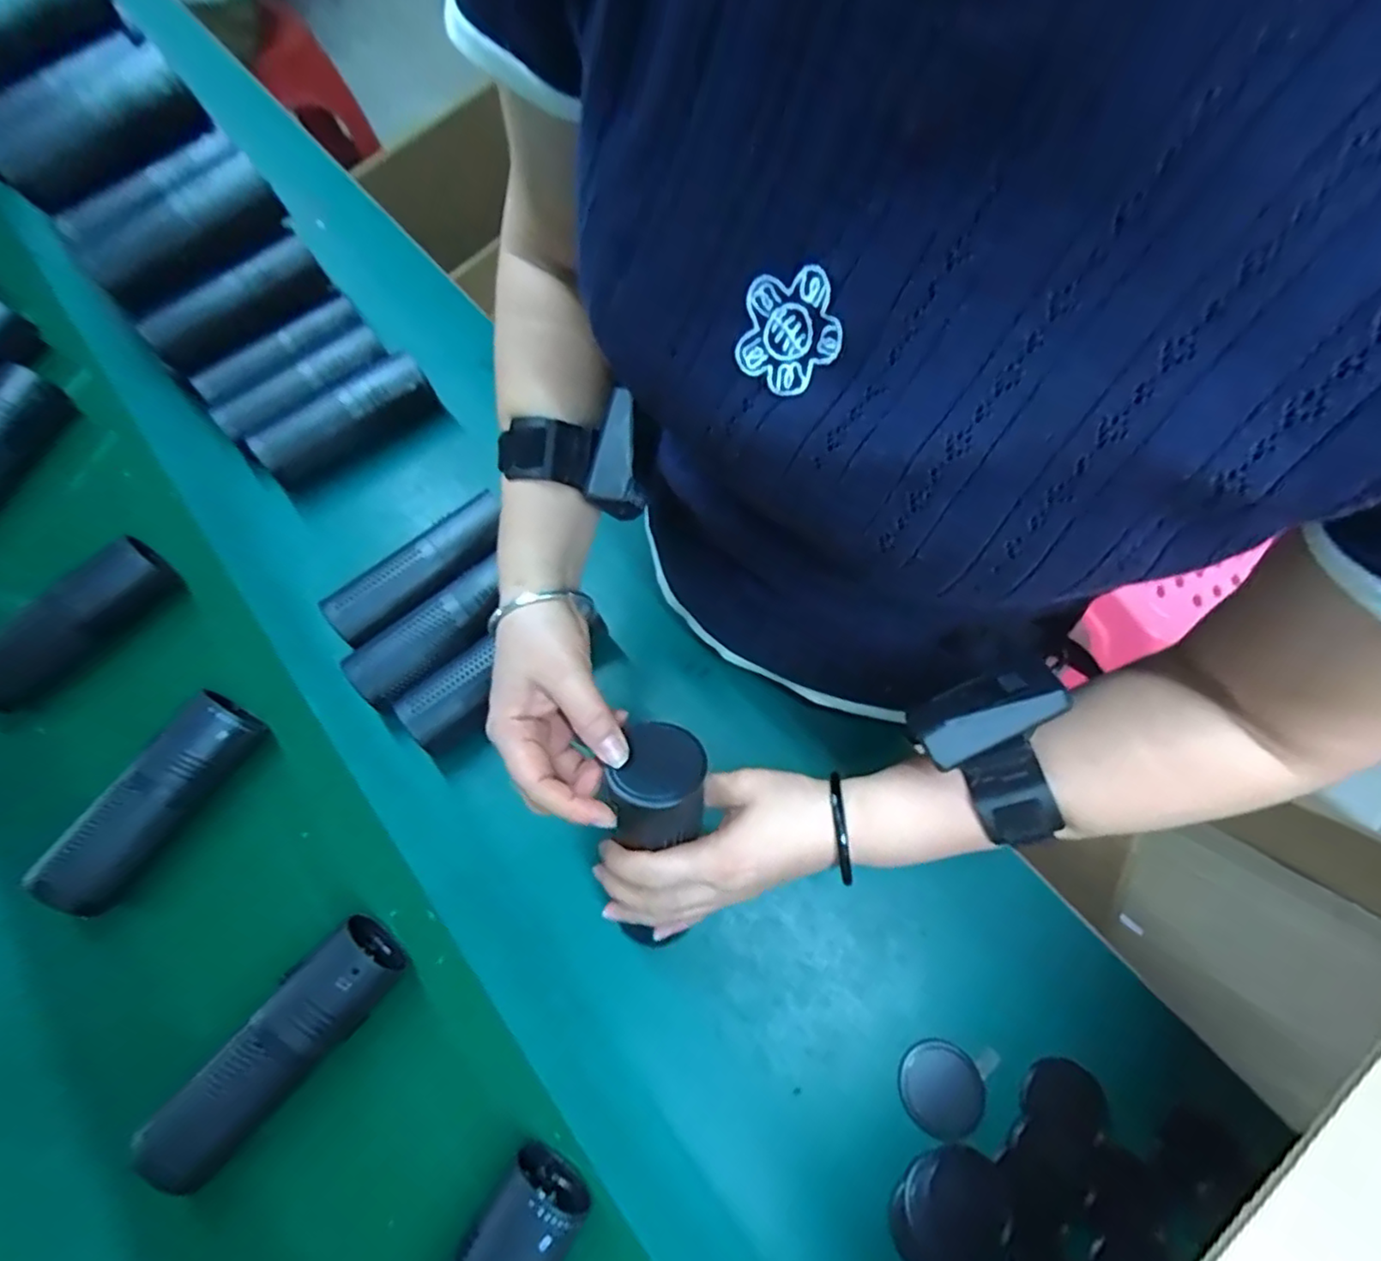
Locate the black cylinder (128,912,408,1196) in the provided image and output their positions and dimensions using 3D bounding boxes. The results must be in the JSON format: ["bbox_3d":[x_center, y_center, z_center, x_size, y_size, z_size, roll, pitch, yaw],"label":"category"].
[{"bbox_3d":[-0.266,0.270,0.420,0.049,0.057,0.171,38,74,16],"label":"black cylinder"}]

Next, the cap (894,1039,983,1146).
[{"bbox_3d":[0.159,0.291,0.415,0.052,0.004,0.051,-1,67,2],"label":"cap"}]

